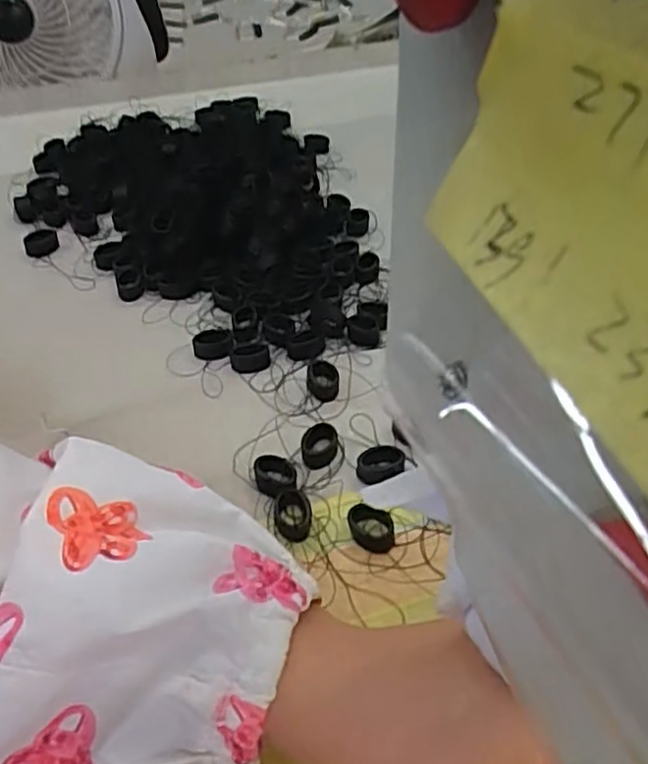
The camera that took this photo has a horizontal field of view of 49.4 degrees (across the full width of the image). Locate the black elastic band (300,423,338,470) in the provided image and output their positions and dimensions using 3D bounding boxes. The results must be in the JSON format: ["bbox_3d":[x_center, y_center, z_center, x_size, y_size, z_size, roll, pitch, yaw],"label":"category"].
[{"bbox_3d":[-0.002,0.028,0.317,0.016,0.006,0.019,-3,44,0],"label":"black elastic band"}]

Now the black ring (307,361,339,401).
[{"bbox_3d":[0.000,0.000,0.349,0.016,0.009,0.025,-1,44,2],"label":"black ring"}]

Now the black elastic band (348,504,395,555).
[{"bbox_3d":[0.019,0.059,0.284,0.018,0.011,0.015,5,45,8],"label":"black elastic band"}]

